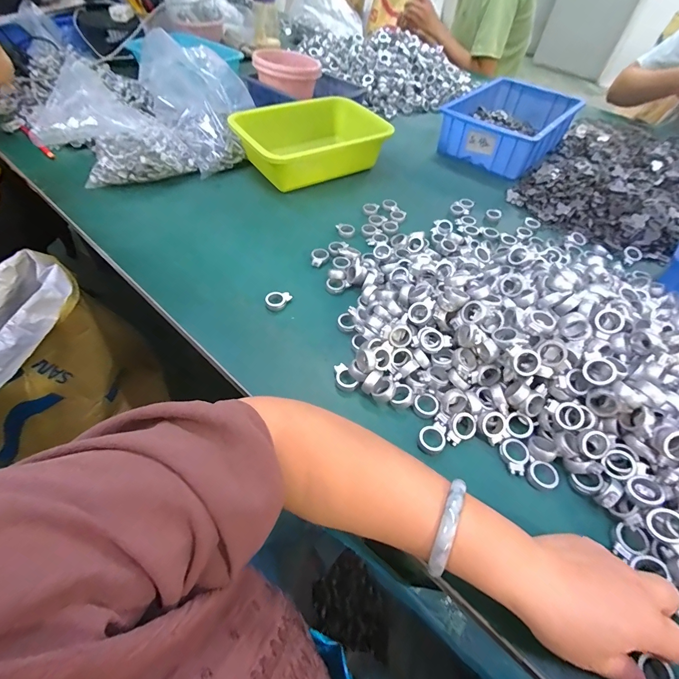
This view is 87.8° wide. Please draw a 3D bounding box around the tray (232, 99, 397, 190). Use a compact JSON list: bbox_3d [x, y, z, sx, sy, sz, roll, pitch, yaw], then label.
[{"bbox_3d":[-0.054,-0.378,0.675,0.268,0.071,0.190,-20,55,-18],"label":"tray"}]

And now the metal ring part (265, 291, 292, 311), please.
[{"bbox_3d":[-0.078,-0.050,0.458,0.034,0.012,0.024,-10,53,-11],"label":"metal ring part"}]

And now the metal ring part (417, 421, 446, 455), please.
[{"bbox_3d":[0.094,0.096,0.349,0.026,0.008,0.031,36,58,23],"label":"metal ring part"}]

